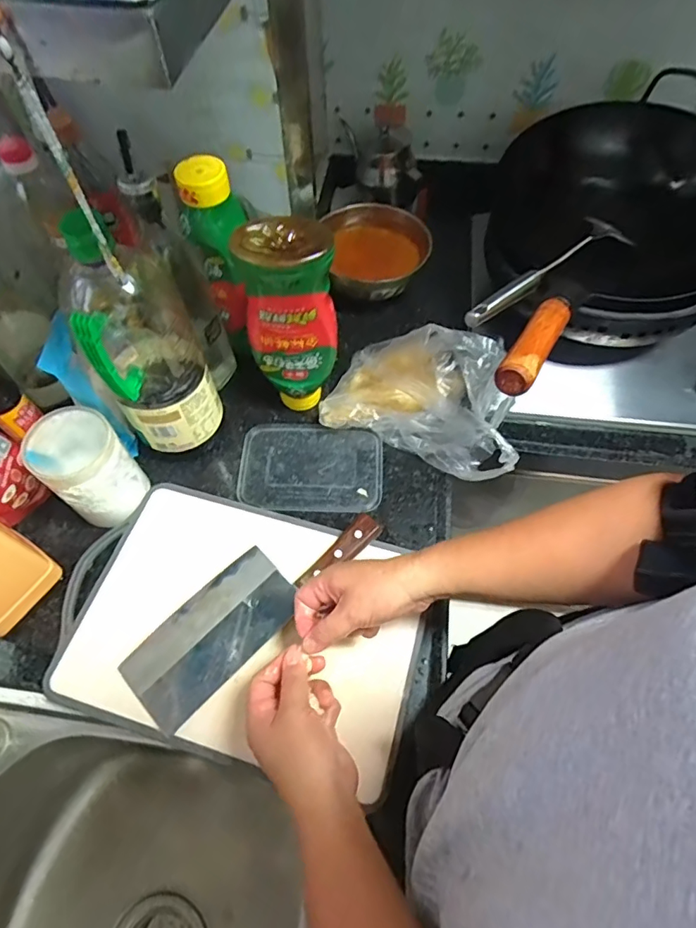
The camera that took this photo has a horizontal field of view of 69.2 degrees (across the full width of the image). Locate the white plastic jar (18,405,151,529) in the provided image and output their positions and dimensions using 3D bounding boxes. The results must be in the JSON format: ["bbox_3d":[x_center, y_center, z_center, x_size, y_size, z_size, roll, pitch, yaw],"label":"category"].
[{"bbox_3d":[-0.276,0.007,0.546,0.081,0.122,0.088,0,60,1],"label":"white plastic jar"}]

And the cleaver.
[{"bbox_3d":[-0.094,0.130,0.506,0.271,0.012,0.088,-41,64,-18],"label":"cleaver"}]

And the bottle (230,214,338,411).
[{"bbox_3d":[-0.061,-0.146,0.561,0.089,0.242,0.053,-19,61,-10],"label":"bottle"}]

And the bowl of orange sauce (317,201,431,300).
[{"bbox_3d":[0.048,-0.303,0.742,0.142,0.067,0.156,0,60,1],"label":"bowl of orange sauce"}]

